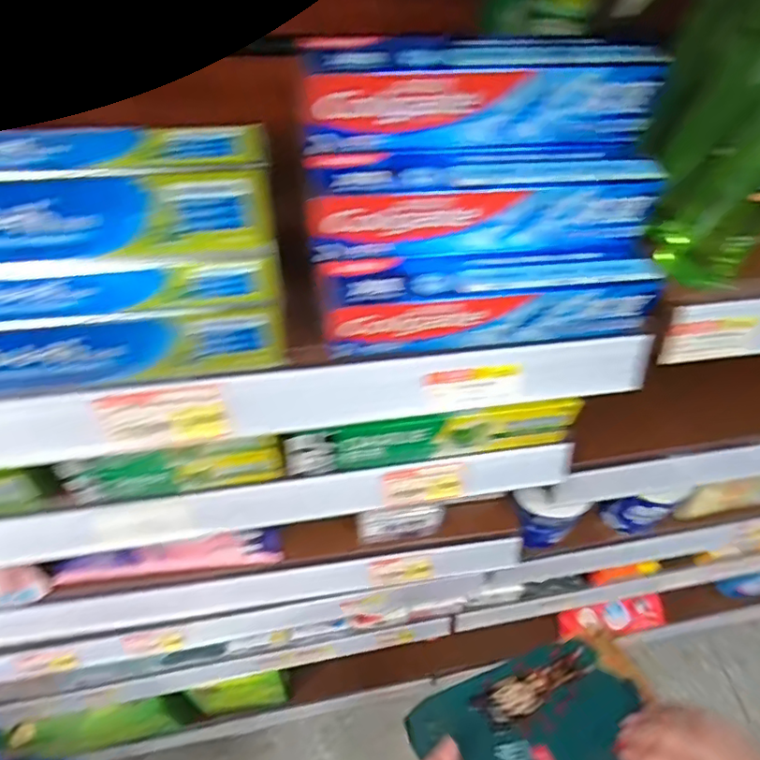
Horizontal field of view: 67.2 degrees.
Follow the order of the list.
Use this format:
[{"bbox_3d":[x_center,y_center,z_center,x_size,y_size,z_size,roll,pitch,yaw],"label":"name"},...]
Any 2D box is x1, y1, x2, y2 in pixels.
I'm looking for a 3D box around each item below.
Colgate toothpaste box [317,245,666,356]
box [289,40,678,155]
[{"bbox_3d":[0.070,-0.053,0.353,0.207,0.052,0.042,-3,55,-7],"label":"Colgate toothpaste box"},{"bbox_3d":[0.057,-0.164,0.323,0.199,0.051,0.047,-4,55,-8],"label":"box"}]

